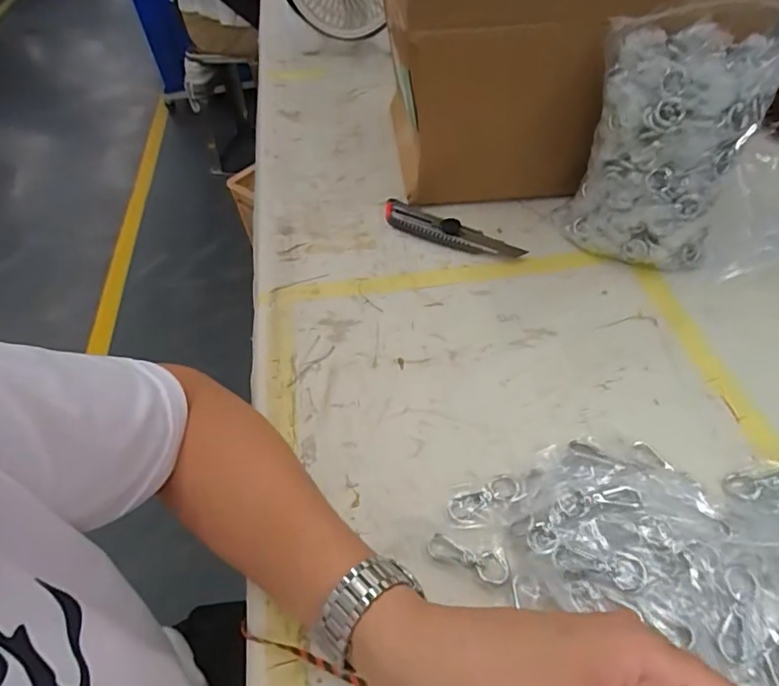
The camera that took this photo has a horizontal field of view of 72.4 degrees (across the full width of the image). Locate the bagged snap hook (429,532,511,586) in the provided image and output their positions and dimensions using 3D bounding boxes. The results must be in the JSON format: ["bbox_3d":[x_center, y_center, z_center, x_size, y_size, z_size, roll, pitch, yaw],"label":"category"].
[{"bbox_3d":[0.054,0.149,0.367,0.056,0.006,0.022,10,51,12],"label":"bagged snap hook"}]

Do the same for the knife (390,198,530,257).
[{"bbox_3d":[0.065,-0.124,0.591,0.167,0.018,0.038,24,55,22],"label":"knife"}]

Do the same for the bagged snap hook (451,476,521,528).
[{"bbox_3d":[0.071,0.115,0.389,0.058,0.005,0.027,-21,51,-15],"label":"bagged snap hook"}]

